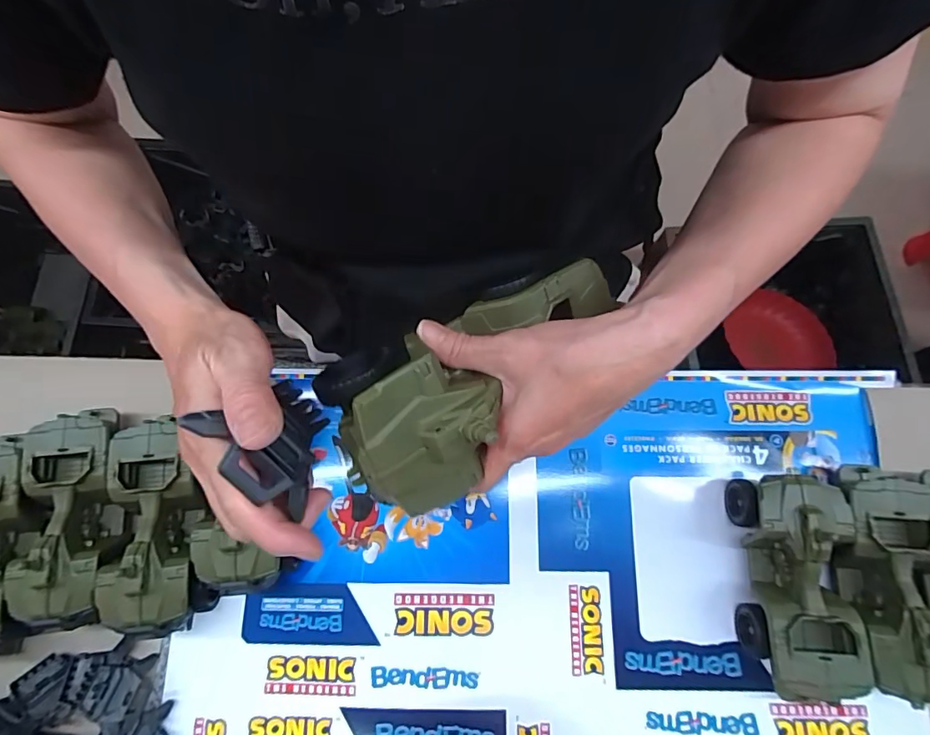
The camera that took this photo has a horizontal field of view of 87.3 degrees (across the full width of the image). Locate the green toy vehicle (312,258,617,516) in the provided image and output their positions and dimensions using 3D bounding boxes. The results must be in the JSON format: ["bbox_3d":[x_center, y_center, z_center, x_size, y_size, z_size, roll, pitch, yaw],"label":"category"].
[{"bbox_3d":[0.012,-0.004,0.263,0.080,0.055,0.175,43,65,11],"label":"green toy vehicle"}]

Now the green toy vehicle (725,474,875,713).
[{"bbox_3d":[0.299,0.196,0.440,0.084,0.079,0.186,3,75,2],"label":"green toy vehicle"}]

